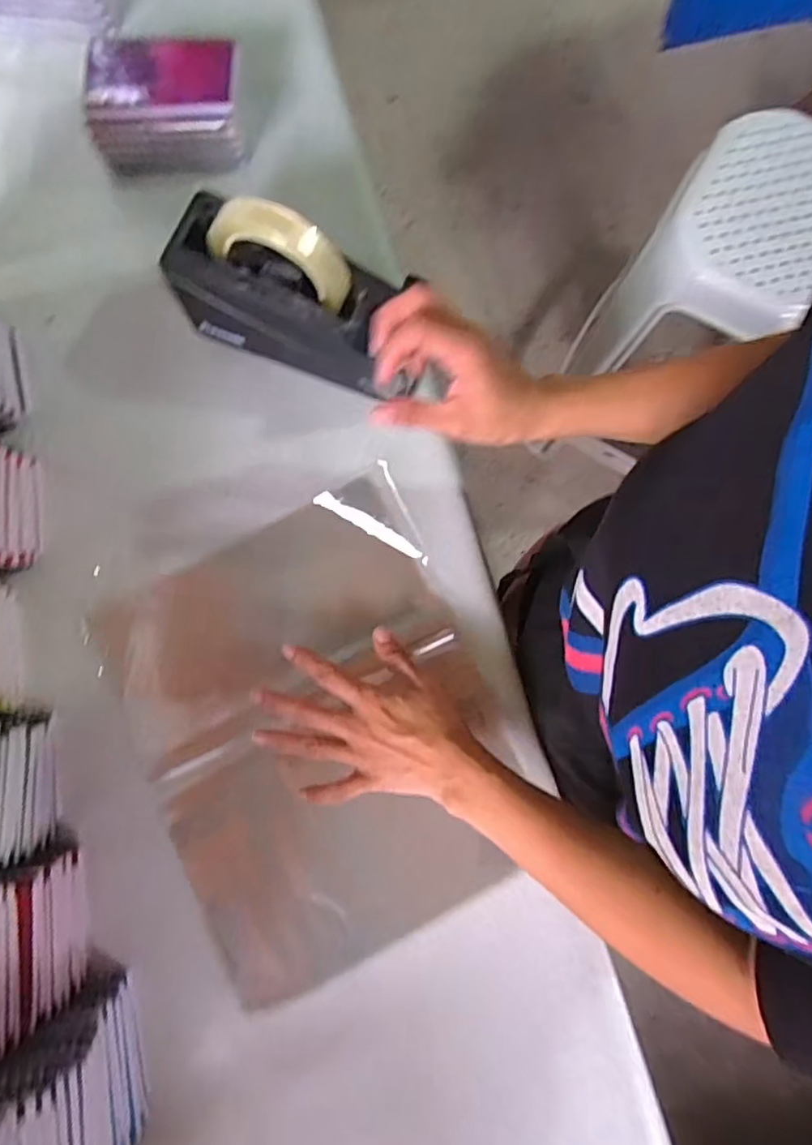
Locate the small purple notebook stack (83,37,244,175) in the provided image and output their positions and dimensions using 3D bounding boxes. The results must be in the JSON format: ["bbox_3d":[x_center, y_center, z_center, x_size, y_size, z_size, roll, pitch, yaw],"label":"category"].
[{"bbox_3d":[-0.213,-0.419,0.569,0.124,0.058,0.094,-3,78,-1],"label":"small purple notebook stack"}]

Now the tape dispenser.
[{"bbox_3d":[-0.082,-0.213,0.481,0.193,0.117,0.069,20,78,3],"label":"tape dispenser"}]

